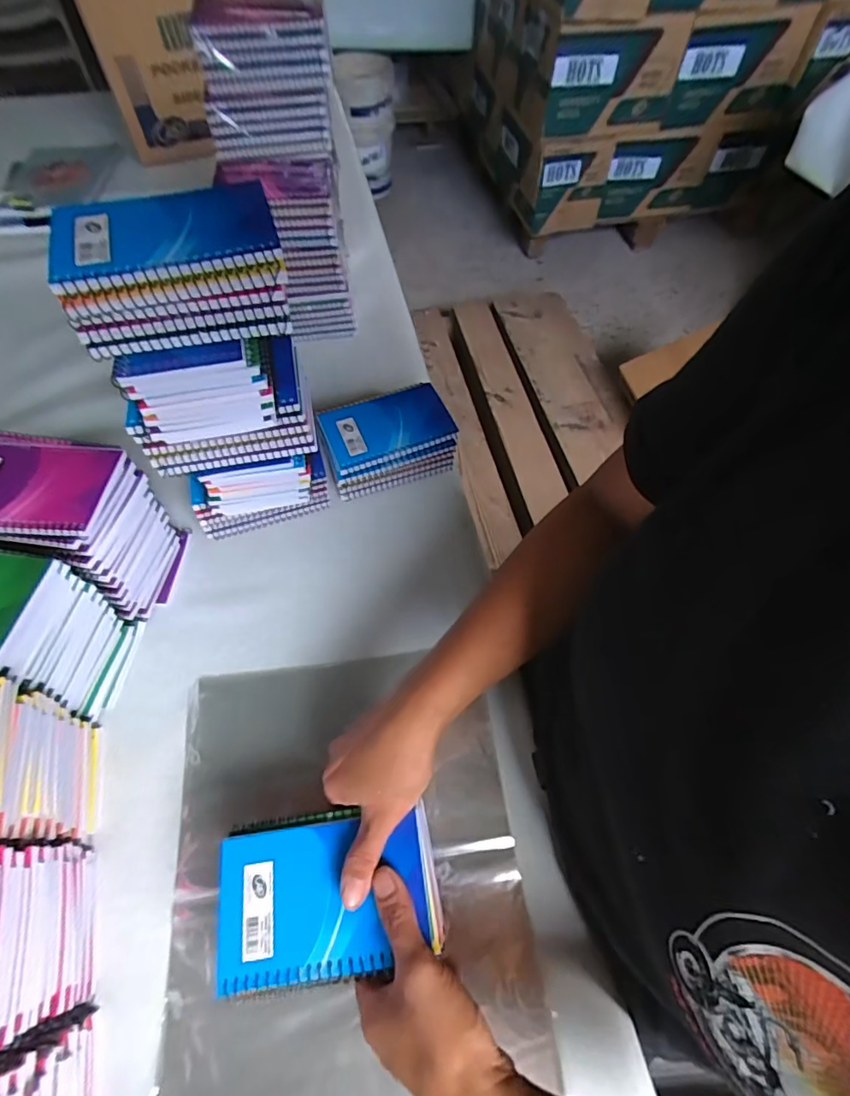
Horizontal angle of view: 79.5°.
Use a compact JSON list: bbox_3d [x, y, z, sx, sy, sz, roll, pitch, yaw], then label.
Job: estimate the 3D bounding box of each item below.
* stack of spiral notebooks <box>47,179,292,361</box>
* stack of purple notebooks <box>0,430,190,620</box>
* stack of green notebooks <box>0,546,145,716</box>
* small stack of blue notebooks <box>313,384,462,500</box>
[{"bbox_3d":[-0.158,-0.183,0.333,0.132,0.056,0.091,-14,62,-10],"label":"stack of spiral notebooks"},{"bbox_3d":[-0.313,-0.017,0.458,0.135,0.137,0.102,13,60,7],"label":"stack of purple notebooks"},{"bbox_3d":[-0.335,0.066,0.409,0.130,0.138,0.095,7,59,4],"label":"stack of green notebooks"},{"bbox_3d":[-0.041,-0.118,0.563,0.133,0.066,0.100,-14,60,-9],"label":"small stack of blue notebooks"}]

